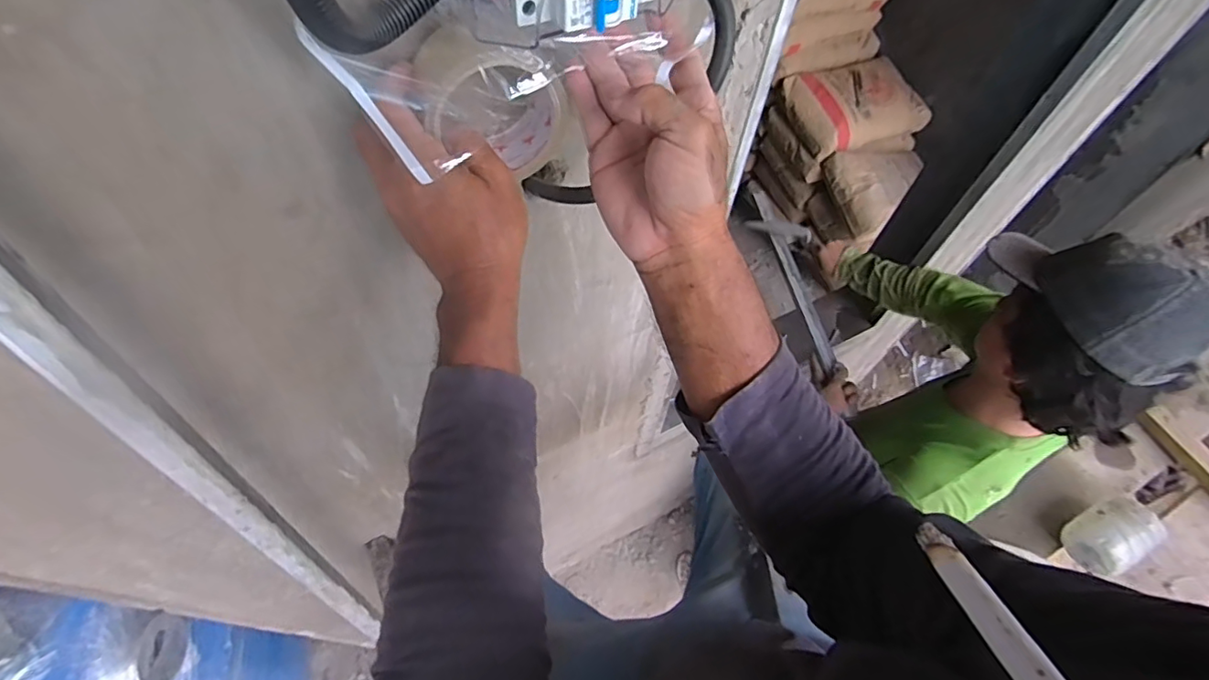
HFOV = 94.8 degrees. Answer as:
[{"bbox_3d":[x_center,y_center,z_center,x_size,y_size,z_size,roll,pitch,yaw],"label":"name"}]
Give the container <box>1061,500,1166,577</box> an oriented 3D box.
[{"bbox_3d":[0.786,0.305,0.868,0.110,0.079,0.084,-23,63,-16],"label":"container"}]

